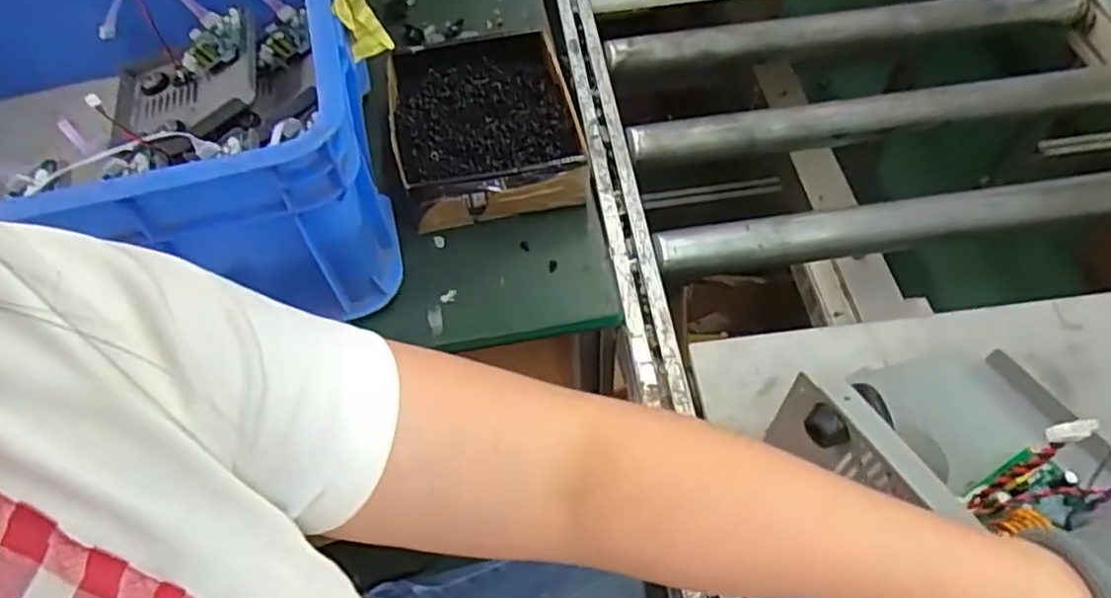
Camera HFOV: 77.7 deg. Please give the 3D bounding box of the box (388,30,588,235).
[{"bbox_3d":[-0.070,-0.171,0.683,0.171,0.061,0.211,-12,57,-4],"label":"box"}]

